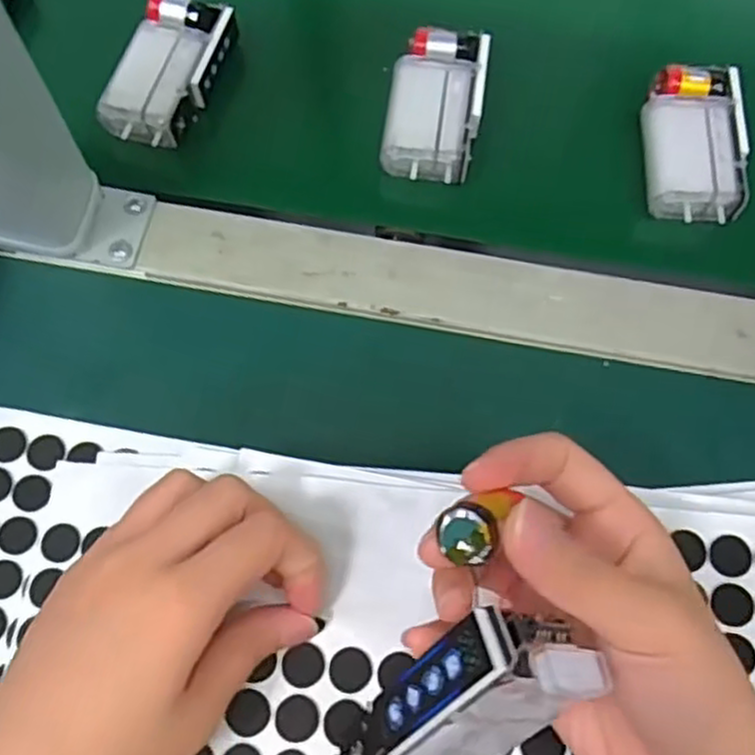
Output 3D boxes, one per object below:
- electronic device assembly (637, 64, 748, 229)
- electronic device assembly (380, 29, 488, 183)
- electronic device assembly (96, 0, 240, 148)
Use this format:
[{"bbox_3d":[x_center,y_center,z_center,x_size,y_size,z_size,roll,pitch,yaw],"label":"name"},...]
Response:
[{"bbox_3d":[0.150,-0.111,0.348,0.047,0.024,0.074,3,70,0],"label":"electronic device assembly"},{"bbox_3d":[0.028,-0.131,0.352,0.043,0.025,0.071,8,70,2],"label":"electronic device assembly"},{"bbox_3d":[-0.102,-0.152,0.359,0.040,0.025,0.078,19,71,6],"label":"electronic device assembly"}]

